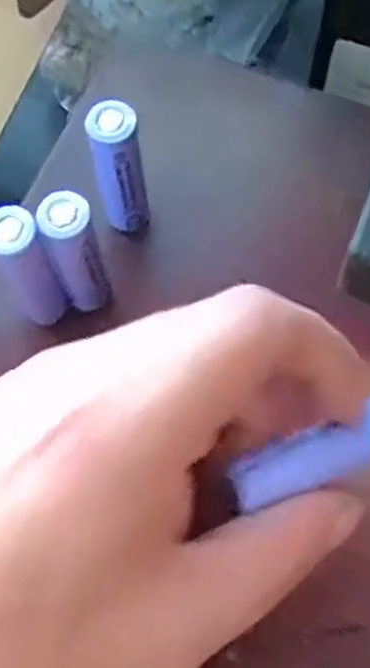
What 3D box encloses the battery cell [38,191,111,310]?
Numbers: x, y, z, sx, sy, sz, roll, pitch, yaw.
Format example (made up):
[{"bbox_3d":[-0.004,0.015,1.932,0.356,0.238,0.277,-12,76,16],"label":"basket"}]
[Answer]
[{"bbox_3d":[-0.031,-0.023,0.220,0.013,0.045,0.016,-18,71,-6],"label":"battery cell"}]

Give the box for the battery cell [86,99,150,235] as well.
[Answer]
[{"bbox_3d":[-0.020,-0.049,0.233,0.013,0.051,0.015,-12,70,-4],"label":"battery cell"}]

